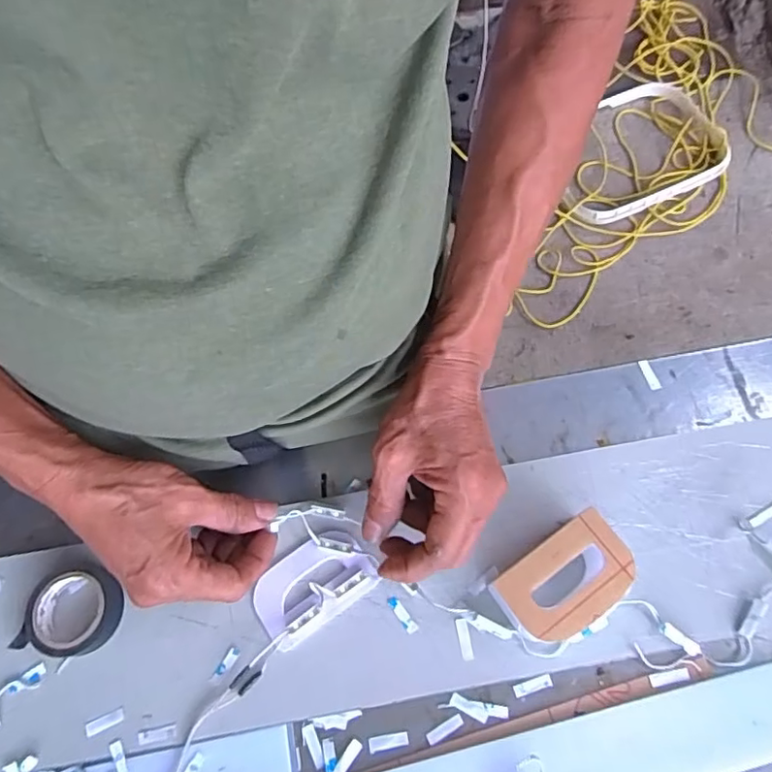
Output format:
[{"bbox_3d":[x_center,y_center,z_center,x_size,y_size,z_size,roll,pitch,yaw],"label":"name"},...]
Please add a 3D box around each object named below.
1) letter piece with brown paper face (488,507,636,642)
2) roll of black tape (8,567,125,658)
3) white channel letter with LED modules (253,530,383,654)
[{"bbox_3d":[0.113,0.124,0.372,0.082,0.046,0.057,-34,70,-10],"label":"letter piece with brown paper face"},{"bbox_3d":[-0.215,0.155,0.395,0.061,0.018,0.056,-1,68,2],"label":"roll of black tape"},{"bbox_3d":[-0.052,0.136,0.395,0.082,0.008,0.052,-35,71,-11],"label":"white channel letter with LED modules"}]

